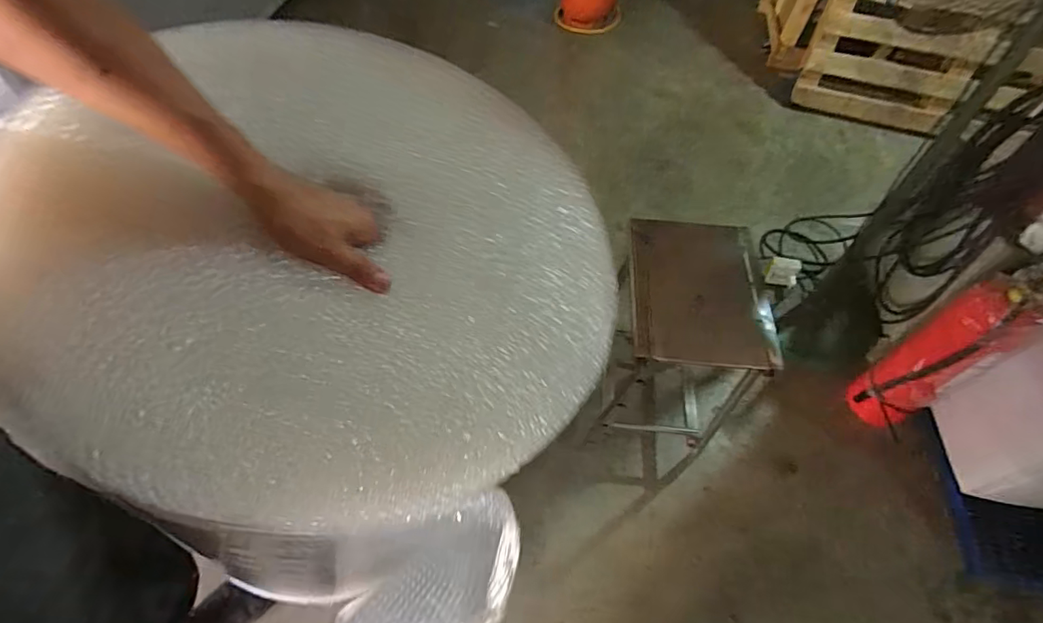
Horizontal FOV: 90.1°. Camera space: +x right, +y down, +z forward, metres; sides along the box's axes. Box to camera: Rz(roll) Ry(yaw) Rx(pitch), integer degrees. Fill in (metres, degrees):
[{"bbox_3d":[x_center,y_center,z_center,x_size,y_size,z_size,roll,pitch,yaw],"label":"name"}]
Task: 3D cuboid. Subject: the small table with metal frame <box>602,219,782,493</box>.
[{"bbox_3d":[0.376,0.130,1.341,0.300,0.621,0.448,5,55,1],"label":"small table with metal frame"}]

